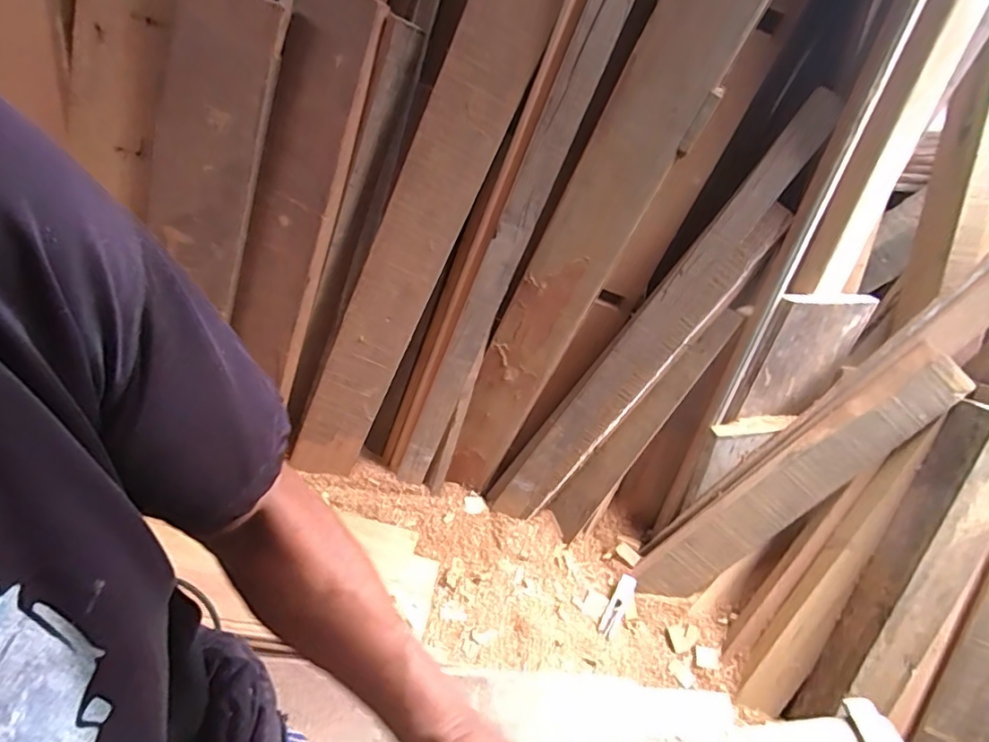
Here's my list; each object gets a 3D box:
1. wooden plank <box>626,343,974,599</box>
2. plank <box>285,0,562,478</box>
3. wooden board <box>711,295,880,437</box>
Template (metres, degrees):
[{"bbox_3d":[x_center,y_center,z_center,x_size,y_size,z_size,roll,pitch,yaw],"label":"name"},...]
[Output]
[{"bbox_3d":[0.530,0.223,0.989,0.112,0.660,0.023,44,19,-1],"label":"wooden plank"},{"bbox_3d":[-0.130,-0.182,0.812,0.116,0.882,0.037,26,24,-7],"label":"plank"},{"bbox_3d":[0.535,-0.002,0.955,0.198,0.279,0.030,6,30,-17],"label":"wooden board"}]

